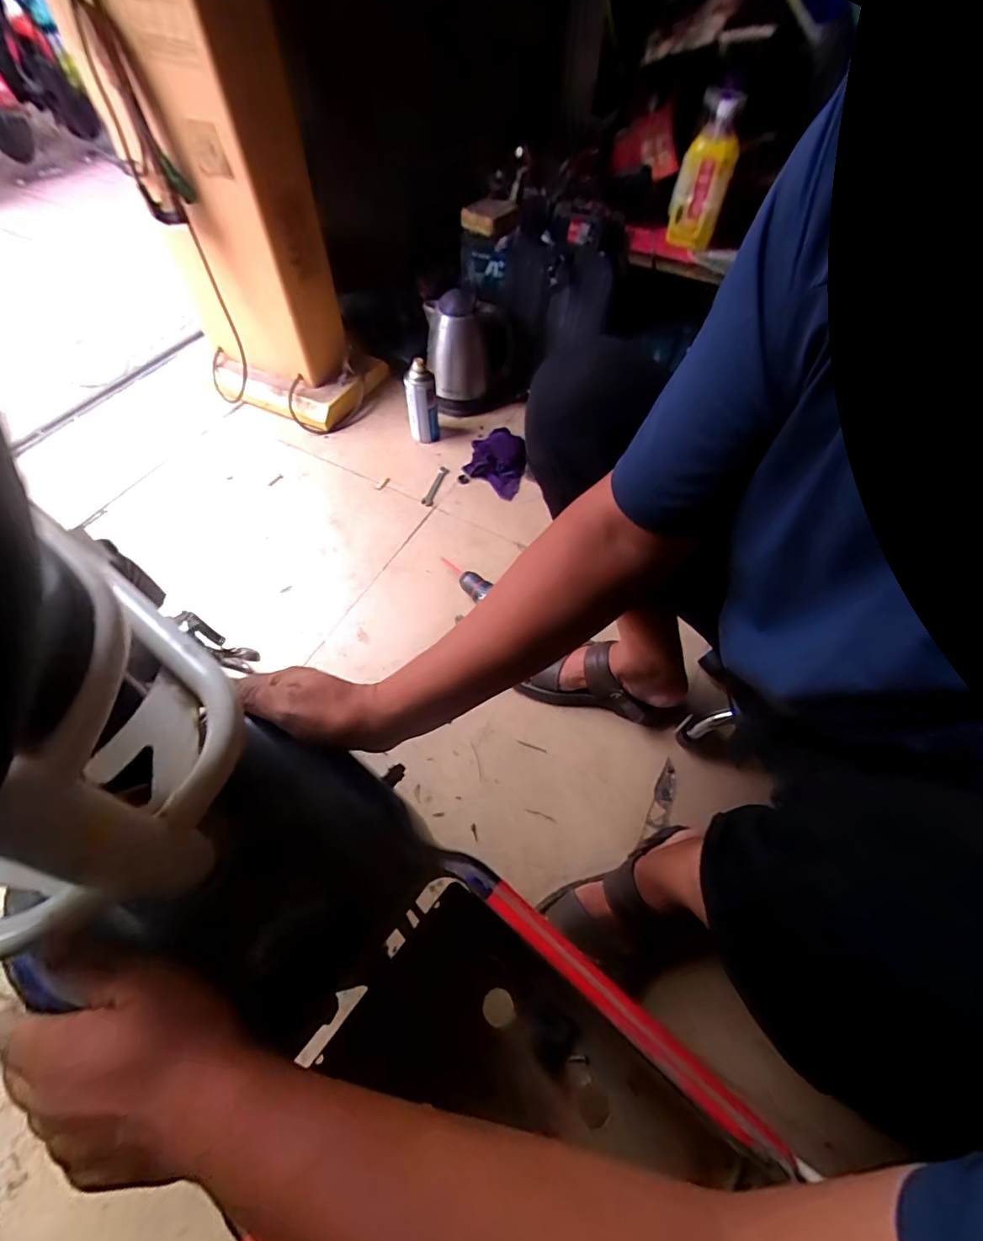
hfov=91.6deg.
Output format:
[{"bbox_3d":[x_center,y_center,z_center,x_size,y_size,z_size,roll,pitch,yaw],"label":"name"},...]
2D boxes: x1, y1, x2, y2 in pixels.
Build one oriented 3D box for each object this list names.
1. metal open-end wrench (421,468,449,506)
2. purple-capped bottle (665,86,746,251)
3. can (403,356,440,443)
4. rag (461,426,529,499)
[{"bbox_3d":[-0.120,-0.286,1.012,0.026,0.009,0.116,14,59,7],"label":"metal open-end wrench"},{"bbox_3d":[0.431,-0.902,0.960,0.098,0.239,0.054,12,34,6],"label":"purple-capped bottle"},{"bbox_3d":[-0.148,-0.465,1.021,0.062,0.162,0.054,-2,58,-3],"label":"can"},{"bbox_3d":[0.013,-0.352,1.034,0.128,0.047,0.166,16,59,8],"label":"rag"}]

